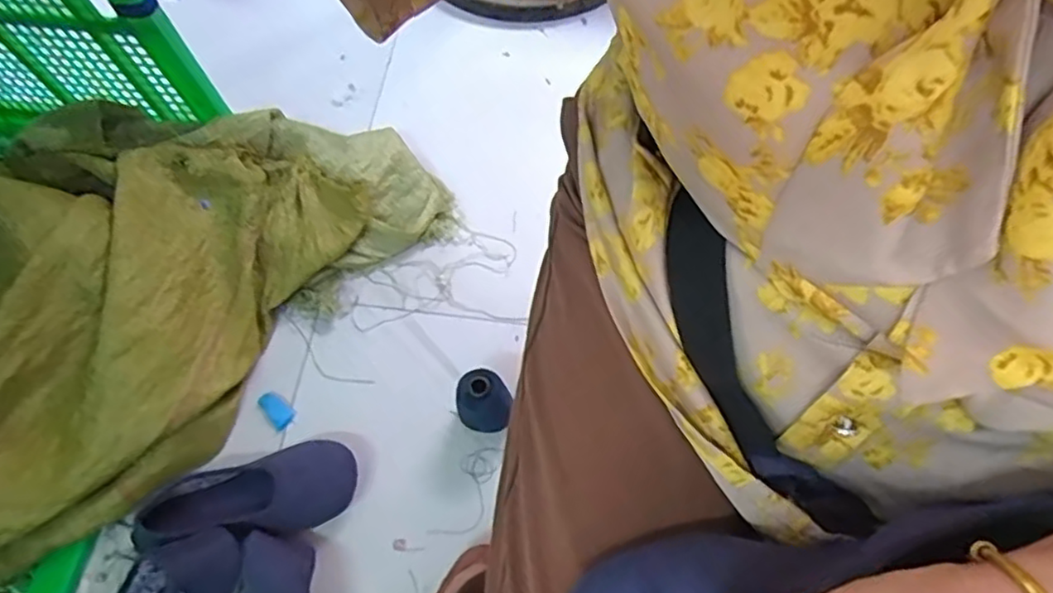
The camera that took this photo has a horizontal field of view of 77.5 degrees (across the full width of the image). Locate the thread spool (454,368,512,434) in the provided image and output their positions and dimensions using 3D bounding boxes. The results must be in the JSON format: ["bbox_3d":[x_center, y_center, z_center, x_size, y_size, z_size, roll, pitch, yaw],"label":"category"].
[{"bbox_3d":[-0.050,0.129,0.774,0.061,0.116,0.057,-1,67,2],"label":"thread spool"}]

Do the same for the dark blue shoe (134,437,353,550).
[{"bbox_3d":[-0.318,0.226,0.757,0.228,0.068,0.099,-11,67,-2],"label":"dark blue shoe"}]

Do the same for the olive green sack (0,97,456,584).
[{"bbox_3d":[-0.492,-0.052,0.827,0.440,0.189,0.670,38,73,17],"label":"olive green sack"}]

